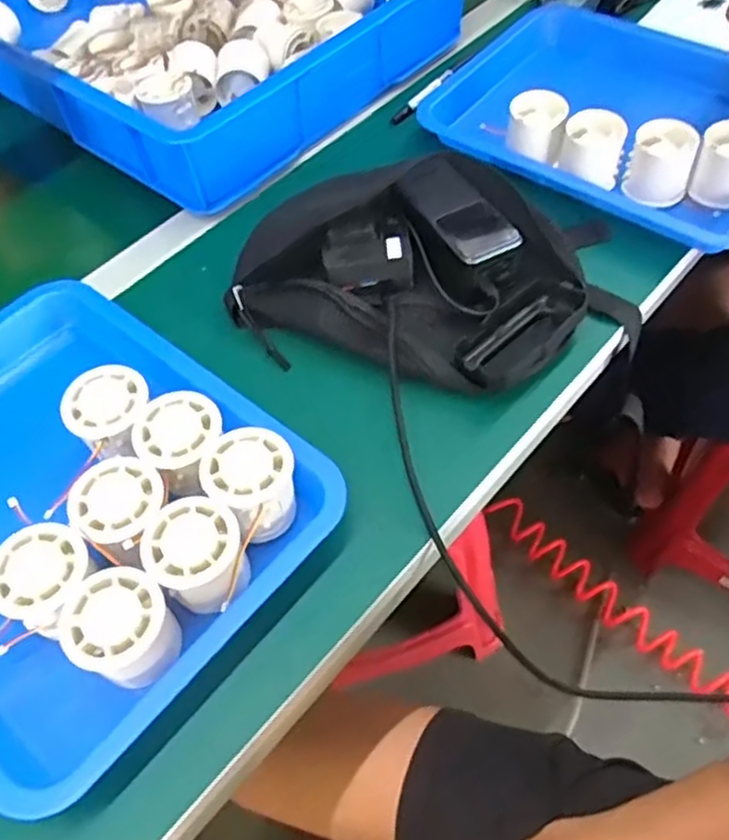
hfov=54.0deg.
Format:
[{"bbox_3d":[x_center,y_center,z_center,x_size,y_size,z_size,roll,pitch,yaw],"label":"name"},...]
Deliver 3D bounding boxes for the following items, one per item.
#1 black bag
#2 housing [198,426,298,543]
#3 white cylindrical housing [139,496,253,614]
[{"bbox_3d":[0.057,-0.130,0.574,0.309,0.060,0.201,11,57,12],"label":"black bag"},{"bbox_3d":[-0.072,0.043,0.470,0.055,0.049,0.057,-2,55,3],"label":"housing"},{"bbox_3d":[-0.101,0.089,0.448,0.057,0.055,0.061,-2,55,3],"label":"white cylindrical housing"}]

